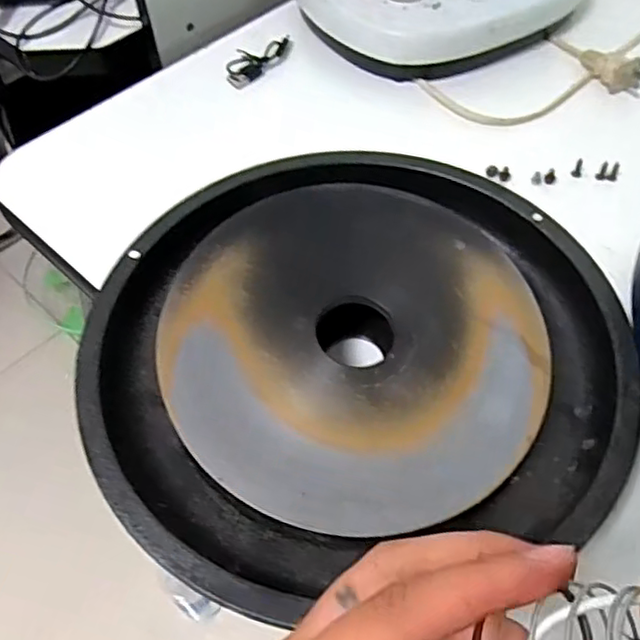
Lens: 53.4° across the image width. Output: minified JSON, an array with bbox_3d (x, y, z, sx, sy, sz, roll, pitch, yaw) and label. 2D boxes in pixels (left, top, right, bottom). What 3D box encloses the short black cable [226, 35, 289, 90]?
[{"bbox_3d":[-0.053,-0.208,0.508,0.028,0.013,0.065,25,58,19],"label":"short black cable"}]

